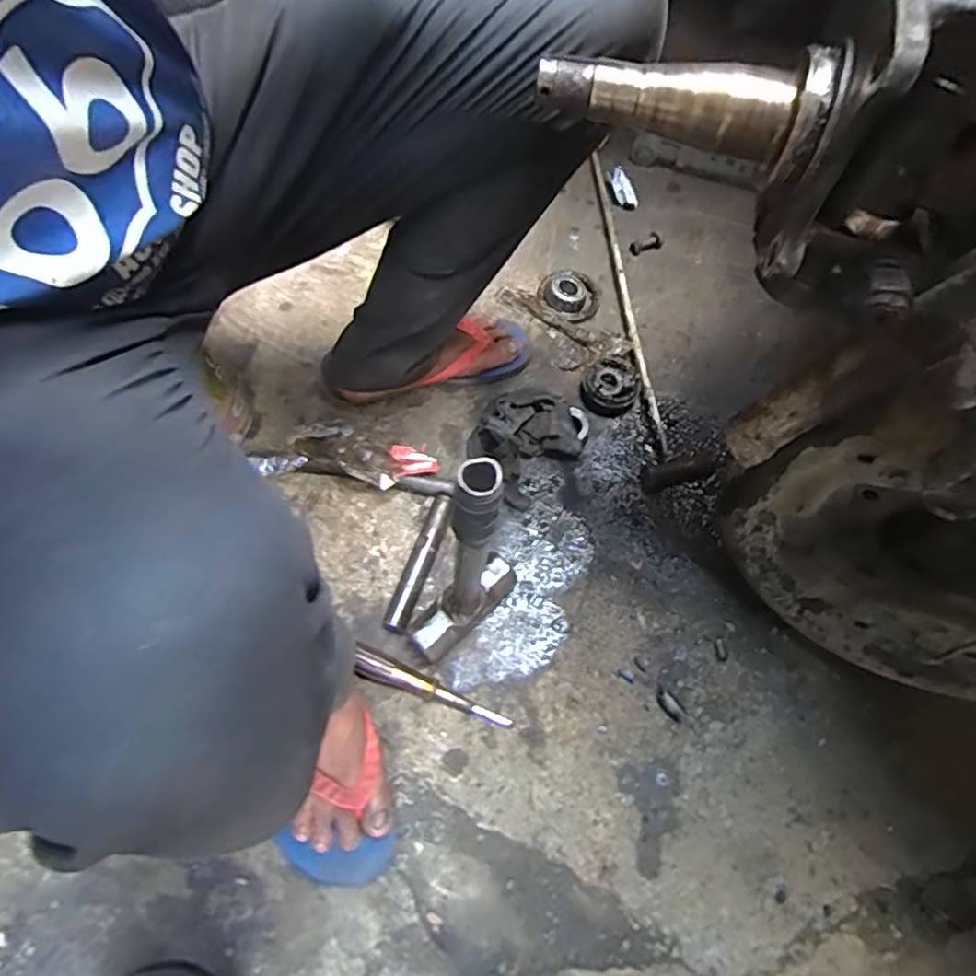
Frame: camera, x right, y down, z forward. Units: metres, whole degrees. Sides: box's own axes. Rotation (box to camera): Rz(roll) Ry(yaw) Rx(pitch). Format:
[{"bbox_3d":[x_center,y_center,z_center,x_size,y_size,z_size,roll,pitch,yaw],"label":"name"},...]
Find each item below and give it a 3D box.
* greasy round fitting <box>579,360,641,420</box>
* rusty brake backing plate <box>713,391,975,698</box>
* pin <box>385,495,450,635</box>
[{"bbox_3d":[0.162,-0.129,0.774,0.070,0.036,0.068,0,66,-1],"label":"greasy round fitting"},{"bbox_3d":[0.378,0.051,0.504,0.301,0.300,0.100,36,69,13],"label":"rusty brake backing plate"},{"bbox_3d":[-0.076,0.084,0.672,0.026,0.031,0.160,18,67,7],"label":"pin"}]

